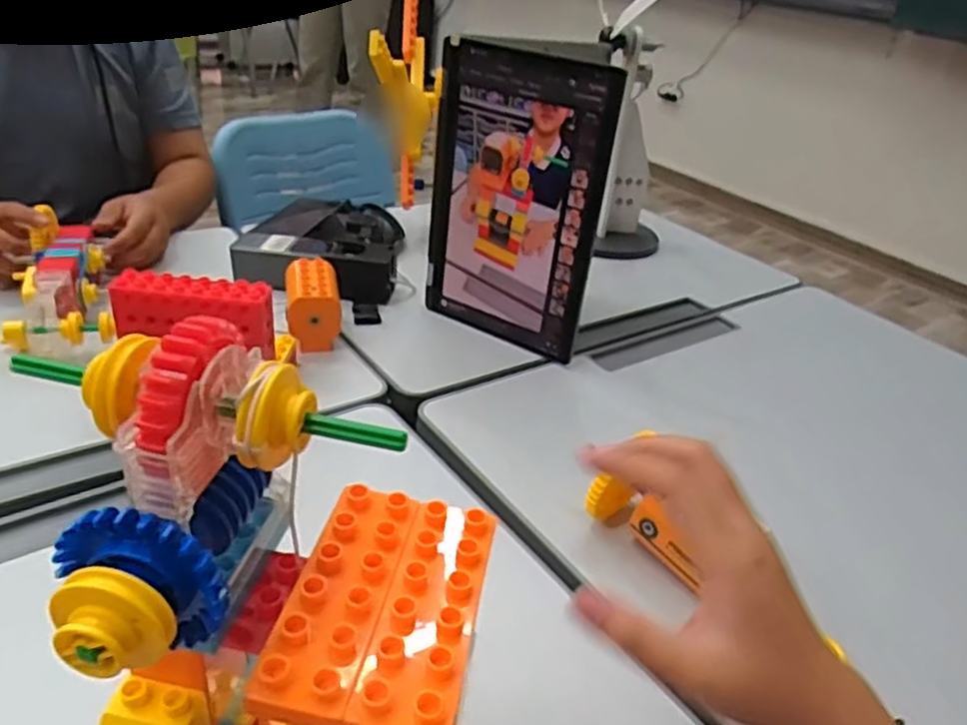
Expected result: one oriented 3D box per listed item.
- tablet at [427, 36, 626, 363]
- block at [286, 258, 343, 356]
[{"bbox_3d":[0.028,-0.160,0.746,0.199,0.313,0.011,23,35,24],"label":"tablet"},{"bbox_3d":[-0.182,-0.062,0.758,0.055,0.070,0.079,-2,32,-14],"label":"block"}]

